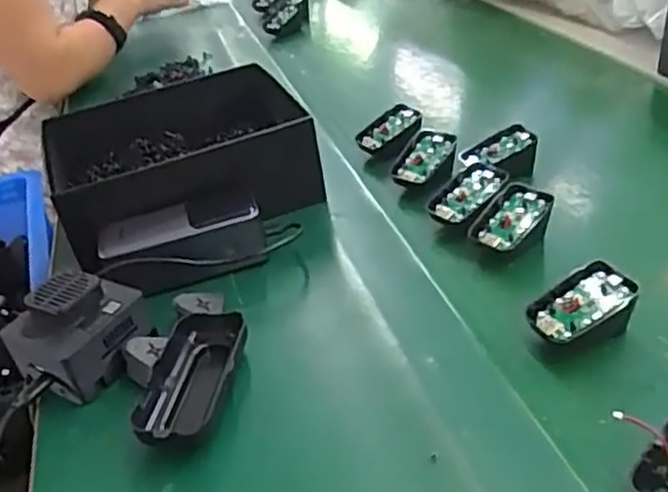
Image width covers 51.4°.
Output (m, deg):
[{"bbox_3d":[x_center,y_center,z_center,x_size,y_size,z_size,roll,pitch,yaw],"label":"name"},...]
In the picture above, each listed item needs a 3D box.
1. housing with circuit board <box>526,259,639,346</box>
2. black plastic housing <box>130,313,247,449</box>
[{"bbox_3d":[0.166,0.046,0.470,0.069,0.041,0.048,-14,33,-6],"label":"housing with circuit board"},{"bbox_3d":[-0.093,0.092,0.459,0.057,0.031,0.112,-6,32,10],"label":"black plastic housing"}]

